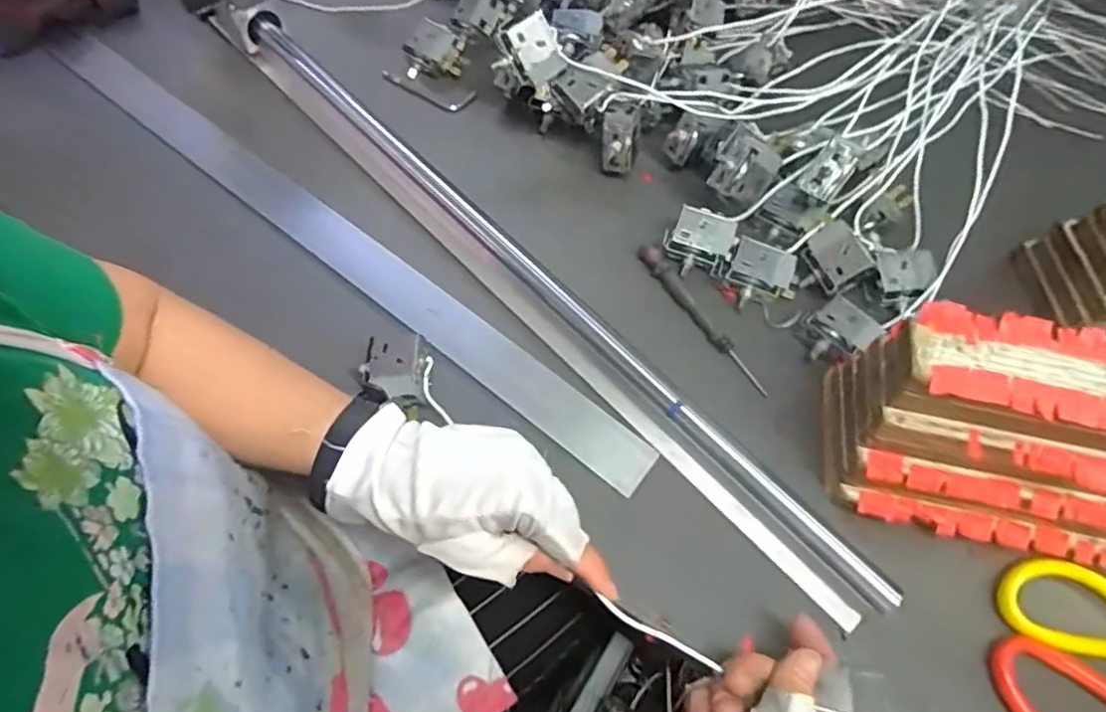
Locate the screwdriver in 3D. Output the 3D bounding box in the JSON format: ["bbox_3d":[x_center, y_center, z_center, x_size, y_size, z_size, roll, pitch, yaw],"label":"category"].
[{"bbox_3d":[0.108,-0.030,0.456,0.012,0.010,0.143,-27,66,-15],"label":"screwdriver"}]

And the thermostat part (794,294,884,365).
[{"bbox_3d":[0.201,-0.015,0.442,0.044,0.024,0.041,-33,68,-18],"label":"thermostat part"}]

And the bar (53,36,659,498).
[{"bbox_3d":[-0.183,-0.101,0.479,0.615,0.007,0.038,36,66,16],"label":"bar"}]

